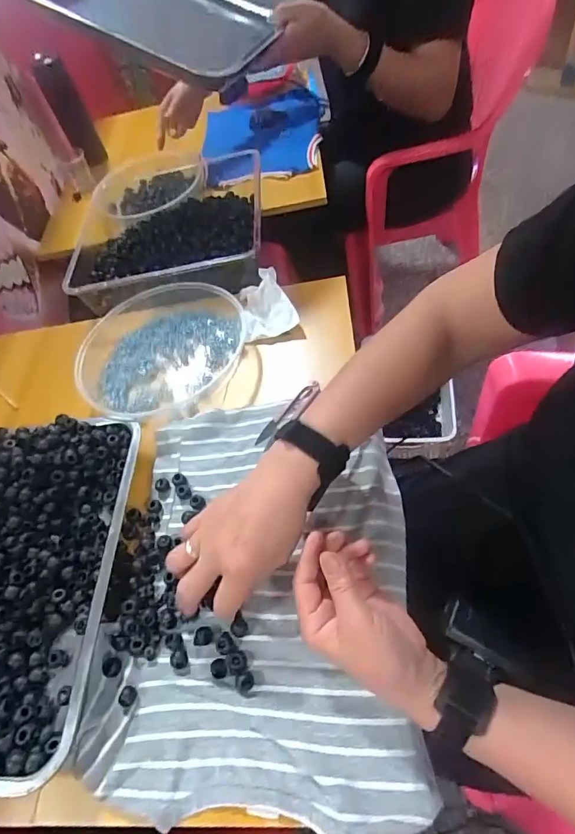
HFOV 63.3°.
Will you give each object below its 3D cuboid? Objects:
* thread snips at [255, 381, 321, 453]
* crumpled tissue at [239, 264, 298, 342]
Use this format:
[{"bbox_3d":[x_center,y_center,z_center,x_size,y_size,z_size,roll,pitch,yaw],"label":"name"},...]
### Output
[{"bbox_3d":[0.002,-0.004,0.542,0.025,0.014,0.099,32,67,30],"label":"thread snips"},{"bbox_3d":[-0.029,-0.162,0.638,0.070,0.033,0.101,-14,53,3],"label":"crumpled tissue"}]

